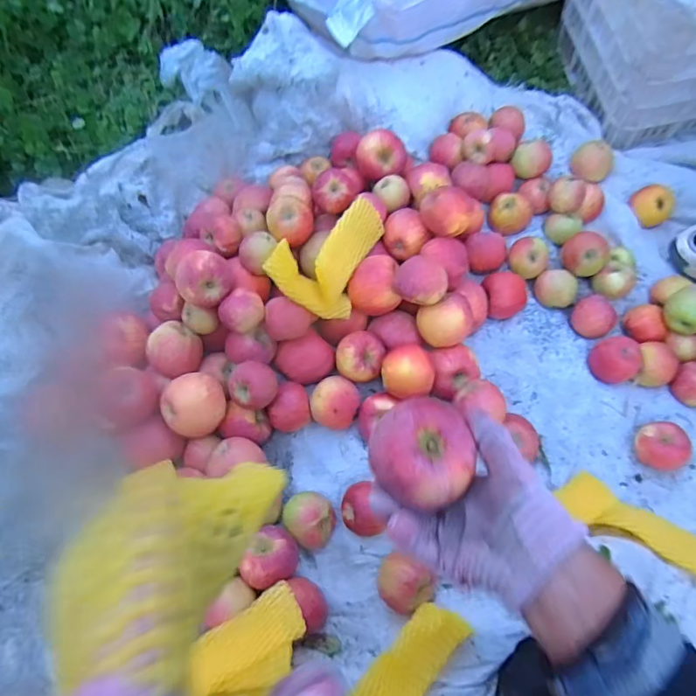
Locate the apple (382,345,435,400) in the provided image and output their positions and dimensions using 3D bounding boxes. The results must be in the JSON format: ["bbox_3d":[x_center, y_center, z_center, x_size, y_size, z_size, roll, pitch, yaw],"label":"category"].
[{"bbox_3d":[0.081,0.031,0.712,0.074,0.053,0.063,-4,66,-2],"label":"apple"}]

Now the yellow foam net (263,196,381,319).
[{"bbox_3d":[-0.028,-0.141,0.741,0.113,0.100,0.187,19,67,8],"label":"yellow foam net"}]

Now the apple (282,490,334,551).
[{"bbox_3d":[-0.051,0.235,0.711,0.065,0.055,0.076,-39,72,-16],"label":"apple"}]

